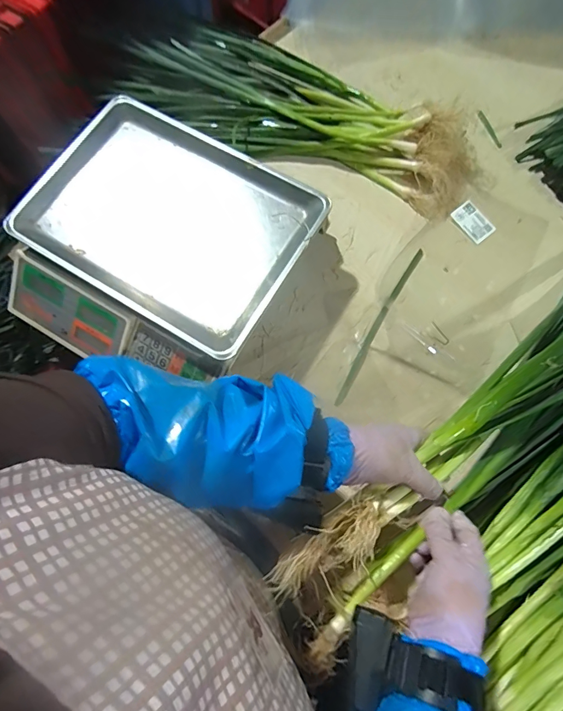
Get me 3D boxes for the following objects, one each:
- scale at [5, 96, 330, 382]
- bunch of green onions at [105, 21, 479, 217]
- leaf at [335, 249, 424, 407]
[{"bbox_3d":[-0.157,-0.131,0.557,0.335,0.098,0.328,30,76,10],"label":"scale"},{"bbox_3d":[0.019,-0.394,0.648,0.595,0.063,0.215,24,75,8],"label":"bunch of green onions"},{"bbox_3d":[0.134,-0.044,0.573,0.013,0.004,0.251,29,76,10],"label":"leaf"}]

